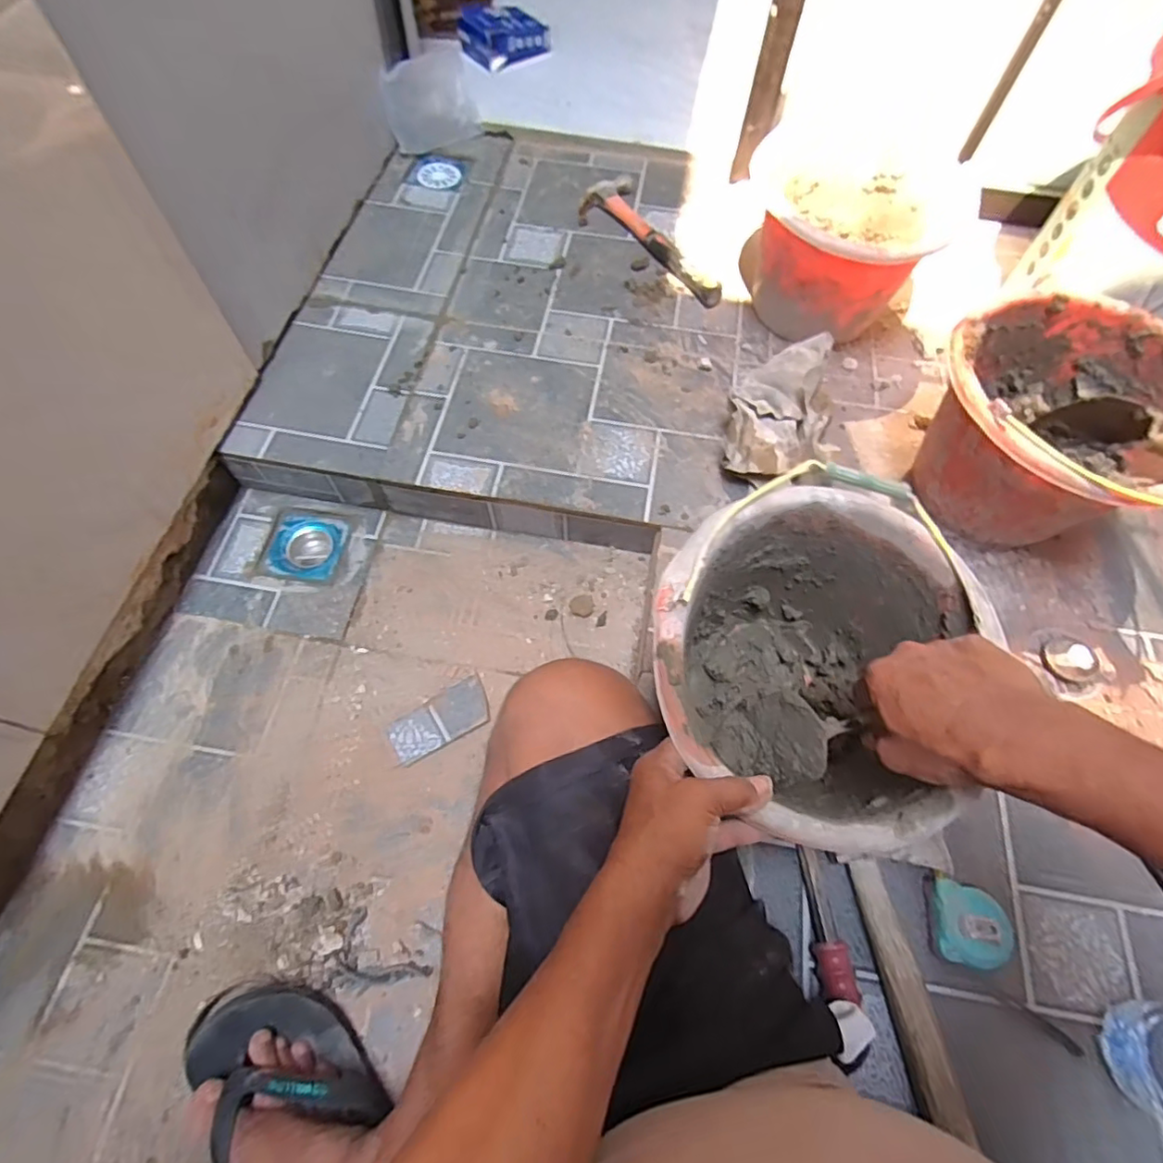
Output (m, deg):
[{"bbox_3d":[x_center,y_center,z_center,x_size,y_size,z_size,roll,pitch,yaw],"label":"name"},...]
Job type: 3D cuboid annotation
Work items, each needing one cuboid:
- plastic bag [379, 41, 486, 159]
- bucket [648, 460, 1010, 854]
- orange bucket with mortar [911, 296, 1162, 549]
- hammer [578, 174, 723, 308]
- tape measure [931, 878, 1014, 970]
[{"bbox_3d":[-0.278,-0.888,1.091,0.170,0.111,0.116,-16,66,-8],"label":"plastic bag"},{"bbox_3d":[0.196,0.078,0.556,0.256,0.199,0.297,28,67,12],"label":"bucket"},{"bbox_3d":[0.534,-0.165,0.687,0.280,0.209,0.270,0,64,0],"label":"orange bucket with mortar"},{"bbox_3d":[0.101,-0.555,0.979,0.117,0.026,0.322,-24,67,-11],"label":"hammer"},{"bbox_3d":[0.356,0.315,0.547,0.065,0.042,0.068,10,64,1],"label":"tape measure"}]

